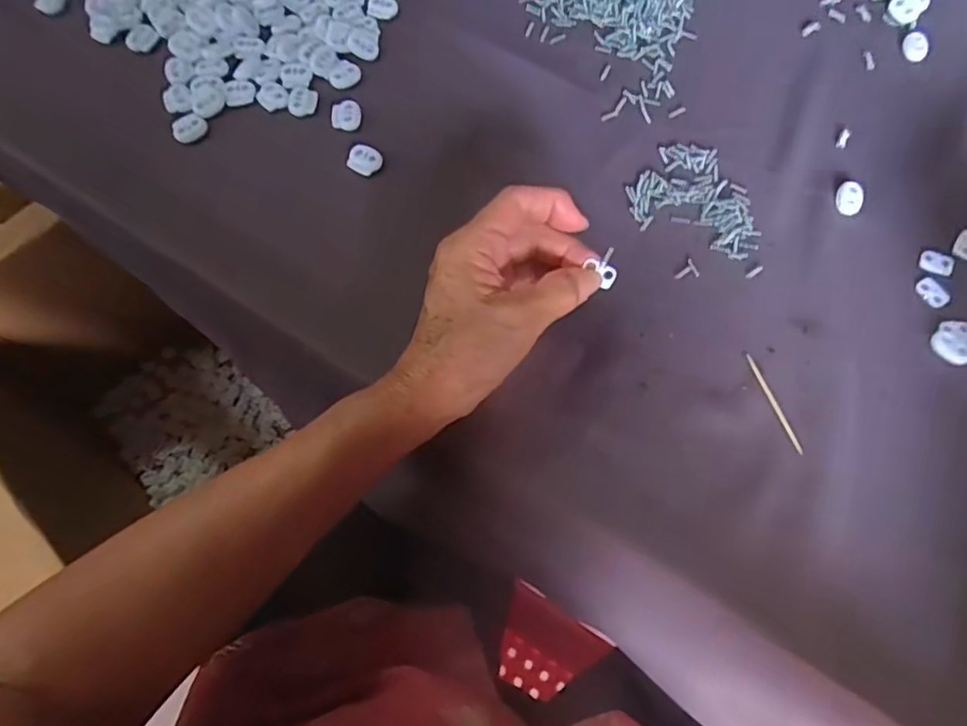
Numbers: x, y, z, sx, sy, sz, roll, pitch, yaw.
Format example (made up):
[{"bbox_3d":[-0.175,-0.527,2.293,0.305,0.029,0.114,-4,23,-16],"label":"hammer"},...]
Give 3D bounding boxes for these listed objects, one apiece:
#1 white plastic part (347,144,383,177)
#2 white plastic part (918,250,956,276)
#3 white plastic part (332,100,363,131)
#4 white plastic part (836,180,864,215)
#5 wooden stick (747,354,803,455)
[{"bbox_3d":[-0.078,-0.133,0.386,0.020,0.006,0.022,19,72,6],"label":"white plastic part"},{"bbox_3d":[0.282,-0.062,0.363,0.020,0.004,0.016,19,72,6],"label":"white plastic part"},{"bbox_3d":[-0.093,-0.169,0.400,0.020,0.004,0.022,-4,71,-2],"label":"white plastic part"},{"bbox_3d":[0.237,-0.106,0.378,0.015,0.005,0.023,15,71,5],"label":"white plastic part"},{"bbox_3d":[0.164,0.022,0.331,0.004,0.004,0.061,-18,72,-6],"label":"wooden stick"}]

